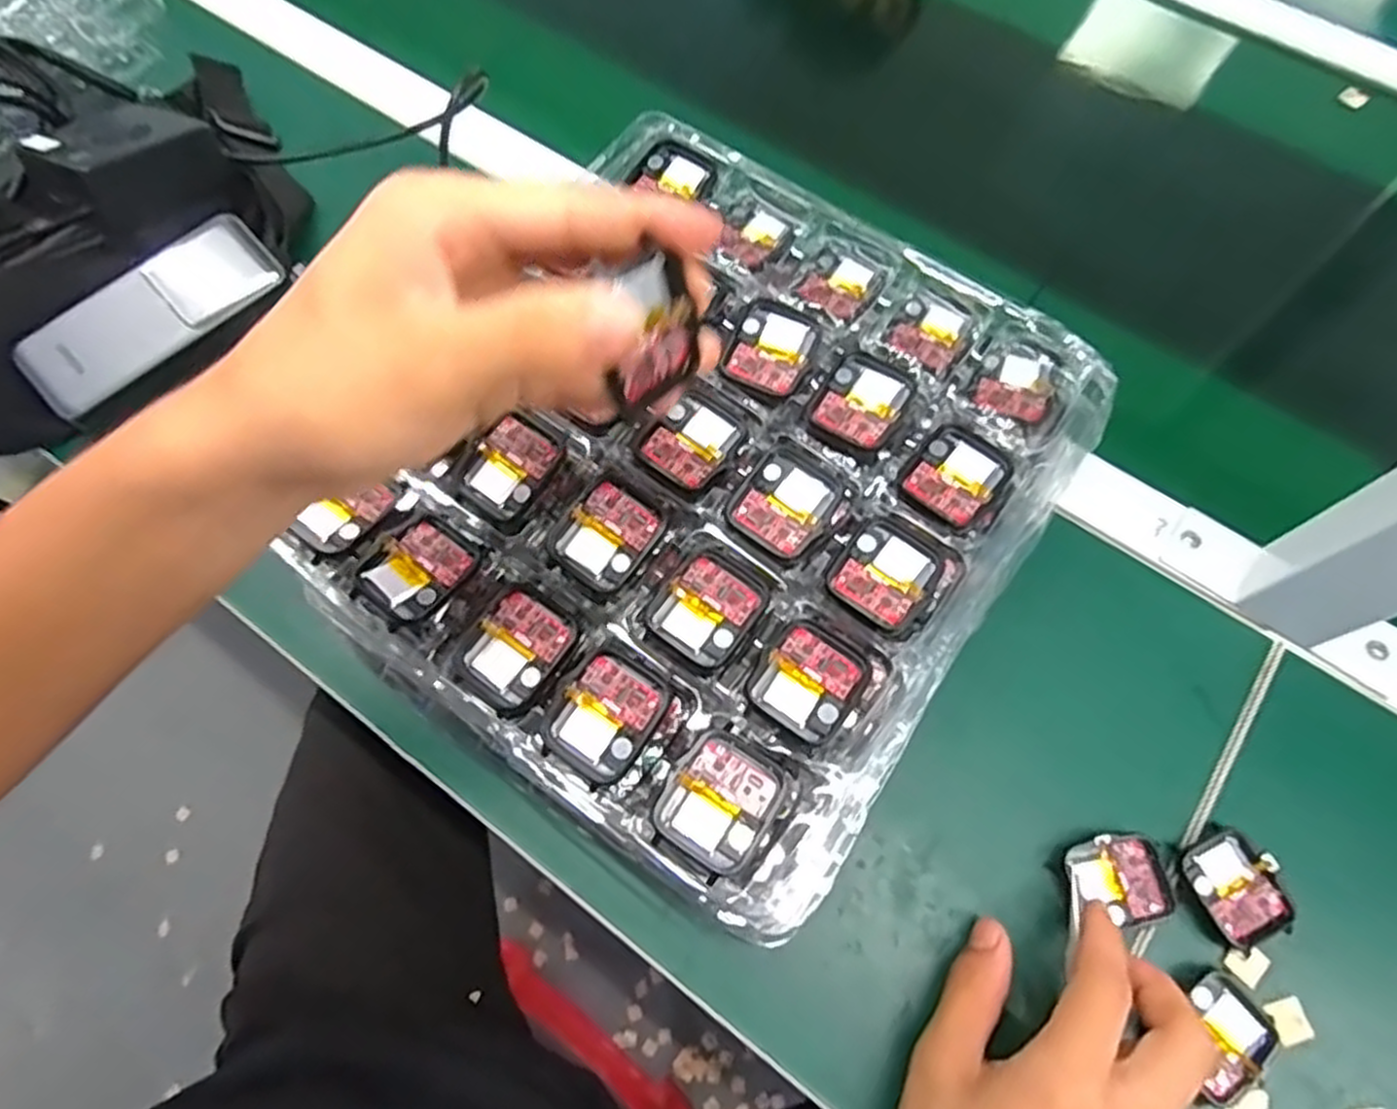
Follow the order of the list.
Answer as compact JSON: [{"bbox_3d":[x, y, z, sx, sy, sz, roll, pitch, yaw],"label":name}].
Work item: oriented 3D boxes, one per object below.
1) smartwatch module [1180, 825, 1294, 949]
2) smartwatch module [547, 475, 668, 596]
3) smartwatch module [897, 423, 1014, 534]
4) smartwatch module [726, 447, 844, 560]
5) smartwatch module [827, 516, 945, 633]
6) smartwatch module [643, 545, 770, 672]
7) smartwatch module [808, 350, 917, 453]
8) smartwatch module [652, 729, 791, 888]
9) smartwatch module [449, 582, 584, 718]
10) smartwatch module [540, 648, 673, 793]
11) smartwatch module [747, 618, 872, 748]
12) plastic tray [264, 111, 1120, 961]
[{"bbox_3d":[0.236,0.145,0.340,0.036,0.010,0.042,-22,69,-9],"label":"smartwatch module"},{"bbox_3d":[-0.036,-0.008,0.312,0.037,0.010,0.041,36,71,14],"label":"smartwatch module"},{"bbox_3d":[0.109,-0.032,0.328,0.037,0.006,0.042,37,72,14],"label":"smartwatch module"},{"bbox_3d":[0.036,-0.022,0.321,0.036,0.007,0.040,35,71,13],"label":"smartwatch module"},{"bbox_3d":[0.076,0.007,0.313,0.036,0.005,0.041,37,72,14],"label":"smartwatch module"},{"bbox_3d":[0.004,0.020,0.303,0.037,0.004,0.044,34,71,13],"label":"smartwatch module"},{"bbox_3d":[0.071,-0.066,0.336,0.035,0.009,0.038,32,70,12],"label":"smartwatch module"},{"bbox_3d":[0.008,0.087,0.274,0.038,0.006,0.044,31,70,12],"label":"smartwatch module"},{"bbox_3d":[-0.070,0.037,0.302,0.041,0.010,0.045,35,71,13],"label":"smartwatch module"},{"bbox_3d":[-0.034,0.059,0.284,0.036,0.008,0.043,34,71,13],"label":"smartwatch module"},{"bbox_3d":[0.042,0.047,0.292,0.037,0.004,0.040,35,71,13],"label":"smartwatch module"},{"bbox_3d":[0.011,-0.035,0.339,0.246,0.035,0.291,33,71,13],"label":"plastic tray"}]

